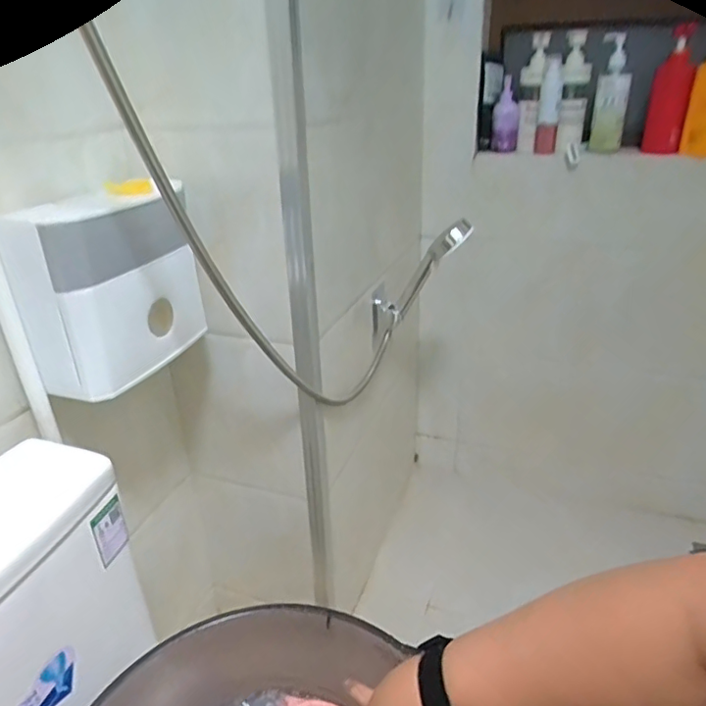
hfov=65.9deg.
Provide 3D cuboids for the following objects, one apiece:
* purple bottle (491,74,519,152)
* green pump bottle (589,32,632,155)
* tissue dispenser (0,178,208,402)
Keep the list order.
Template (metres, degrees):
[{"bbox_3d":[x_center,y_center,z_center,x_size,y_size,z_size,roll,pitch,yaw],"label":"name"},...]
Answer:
[{"bbox_3d":[0.401,-0.625,1.427,0.066,0.173,0.042,6,27,16],"label":"purple bottle"},{"bbox_3d":[0.668,-0.665,1.398,0.082,0.266,0.064,9,28,21],"label":"green pump bottle"},{"bbox_3d":[-0.282,-0.086,0.676,0.109,0.214,0.213,6,27,16],"label":"tissue dispenser"}]

